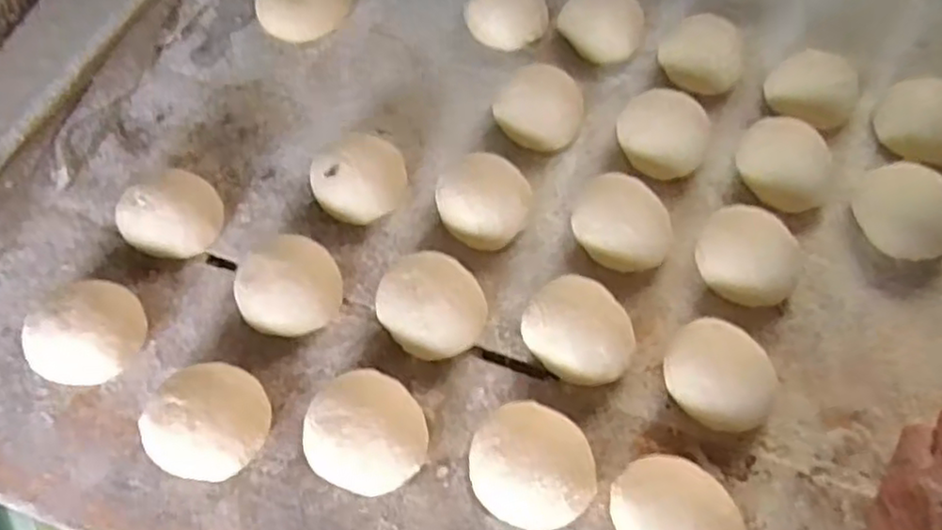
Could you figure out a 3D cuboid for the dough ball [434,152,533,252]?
[{"bbox_3d":[0.010,-0.041,0.450,0.054,0.044,0.053,0,62,1],"label":"dough ball"}]

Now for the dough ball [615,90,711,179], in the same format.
[{"bbox_3d":[0.134,-0.091,0.481,0.062,0.031,0.057,0,62,1],"label":"dough ball"}]

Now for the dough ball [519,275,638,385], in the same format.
[{"bbox_3d":[0.064,0.041,0.409,0.054,0.033,0.066,-34,67,-16],"label":"dough ball"}]

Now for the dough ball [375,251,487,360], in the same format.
[{"bbox_3d":[-0.024,0.024,0.418,0.057,0.034,0.066,-37,67,-17],"label":"dough ball"}]

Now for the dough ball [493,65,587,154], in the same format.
[{"bbox_3d":[0.048,-0.113,0.493,0.062,0.028,0.062,0,62,1],"label":"dough ball"}]

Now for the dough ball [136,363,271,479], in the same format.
[{"bbox_3d":[-0.145,0.088,0.382,0.057,0.040,0.062,0,62,1],"label":"dough ball"}]

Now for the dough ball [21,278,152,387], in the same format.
[{"bbox_3d":[-0.230,0.040,0.411,0.059,0.036,0.066,29,66,15],"label":"dough ball"}]

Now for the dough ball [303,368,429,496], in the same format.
[{"bbox_3d":[-0.059,0.092,0.379,0.062,0.037,0.067,0,62,1],"label":"dough ball"}]

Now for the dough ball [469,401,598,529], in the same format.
[{"bbox_3d":[0.033,0.108,0.371,0.064,0.035,0.066,0,62,1],"label":"dough ball"}]

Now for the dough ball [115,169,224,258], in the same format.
[{"bbox_3d":[-0.197,-0.031,0.452,0.064,0.036,0.054,-34,67,-16],"label":"dough ball"}]

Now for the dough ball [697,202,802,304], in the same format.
[{"bbox_3d":[0.176,-0.006,0.433,0.058,0.033,0.066,-30,66,-15],"label":"dough ball"}]

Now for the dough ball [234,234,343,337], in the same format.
[{"bbox_3d":[-0.113,0.012,0.423,0.061,0.037,0.063,0,62,1],"label":"dough ball"}]

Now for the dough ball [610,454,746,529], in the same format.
[{"bbox_3d":[0.107,0.133,0.358,0.054,0.035,0.065,-32,66,-15],"label":"dough ball"}]

